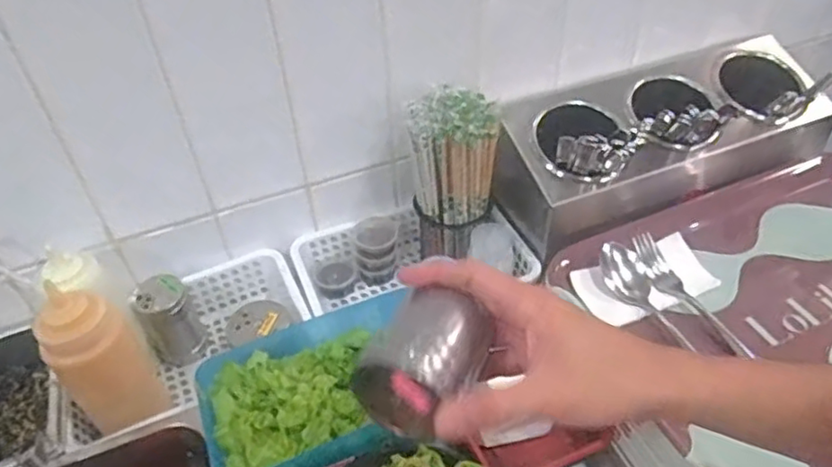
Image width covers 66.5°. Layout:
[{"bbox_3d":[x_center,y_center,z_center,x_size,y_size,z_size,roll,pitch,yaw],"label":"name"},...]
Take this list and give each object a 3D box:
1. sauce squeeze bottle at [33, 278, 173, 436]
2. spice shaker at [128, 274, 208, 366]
[{"bbox_3d":[-0.280,0.116,0.573,0.068,0.172,0.079,-29,50,-25],"label":"sauce squeeze bottle"},{"bbox_3d":[-0.258,0.087,0.664,0.051,0.095,0.059,-25,48,-22],"label":"spice shaker"}]

